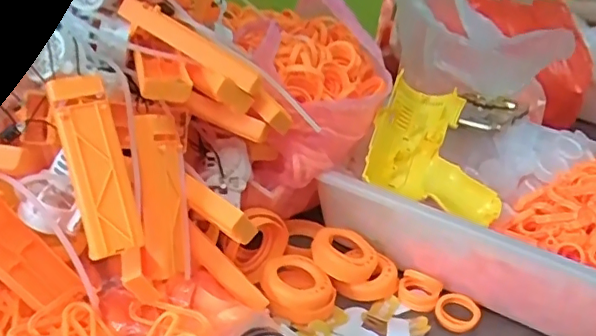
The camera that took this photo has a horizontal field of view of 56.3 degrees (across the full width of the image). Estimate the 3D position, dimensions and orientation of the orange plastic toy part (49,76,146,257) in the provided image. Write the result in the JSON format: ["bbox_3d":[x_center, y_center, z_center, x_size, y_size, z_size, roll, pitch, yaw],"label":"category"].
[{"bbox_3d":[-0.123,-0.004,0.341,0.032,0.113,0.017,-13,-6,-35],"label":"orange plastic toy part"}]

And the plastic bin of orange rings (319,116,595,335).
[{"bbox_3d":[0.221,0.048,0.523,0.328,0.105,0.249,23,30,28],"label":"plastic bin of orange rings"}]

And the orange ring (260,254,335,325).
[{"bbox_3d":[0.000,0.097,0.453,0.058,0.023,0.059,6,26,-3],"label":"orange ring"}]

